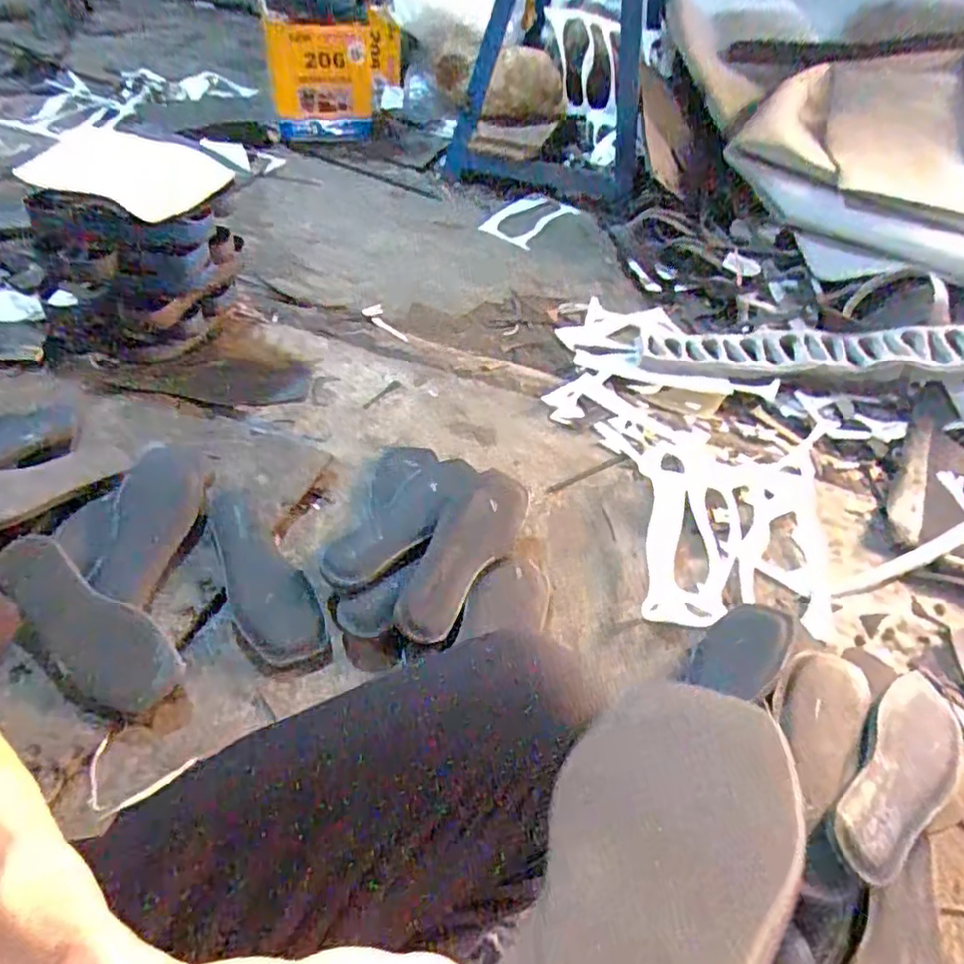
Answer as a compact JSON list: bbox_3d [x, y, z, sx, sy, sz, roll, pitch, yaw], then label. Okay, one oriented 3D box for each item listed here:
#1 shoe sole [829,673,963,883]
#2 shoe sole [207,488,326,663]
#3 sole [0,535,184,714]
[{"bbox_3d":[0.387,0.265,0.617,0.078,0.034,0.231,38,54,26],"label":"shoe sole"},{"bbox_3d":[-0.258,0.097,0.772,0.082,0.017,0.248,-21,52,-23],"label":"shoe sole"},{"bbox_3d":[-0.409,0.143,0.686,0.226,0.035,0.081,40,53,7],"label":"sole"}]

